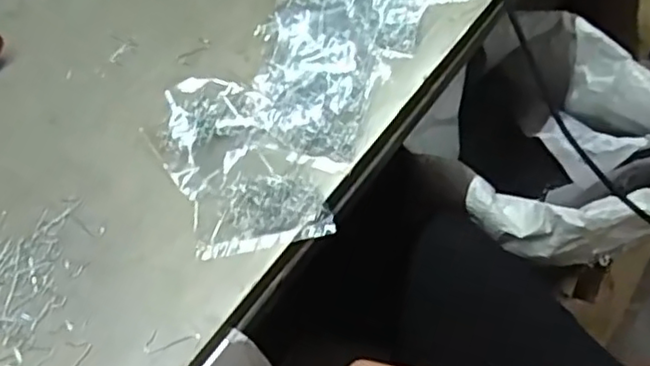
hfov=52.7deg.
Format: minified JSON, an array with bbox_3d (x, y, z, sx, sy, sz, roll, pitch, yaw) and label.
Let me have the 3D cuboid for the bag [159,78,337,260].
[{"bbox_3d":[-0.063,-0.019,0.490,0.101,0.021,0.154,-21,56,-10],"label":"bag"}]

